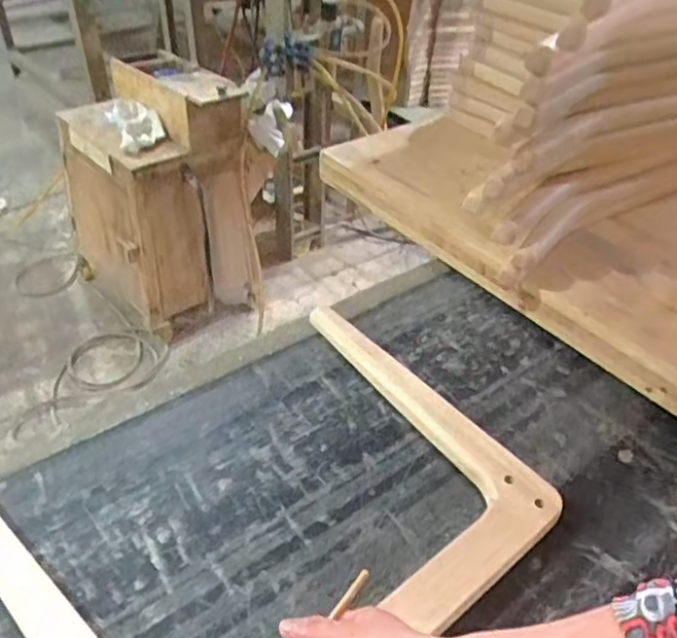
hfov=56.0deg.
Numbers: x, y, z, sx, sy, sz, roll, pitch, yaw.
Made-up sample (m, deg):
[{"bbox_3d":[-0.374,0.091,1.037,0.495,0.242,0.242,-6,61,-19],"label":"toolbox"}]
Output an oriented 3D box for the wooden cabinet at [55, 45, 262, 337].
[{"bbox_3d":[-0.492,-0.327,1.749,0.349,0.688,0.448,-28,49,-31],"label":"wooden cabinet"}]

